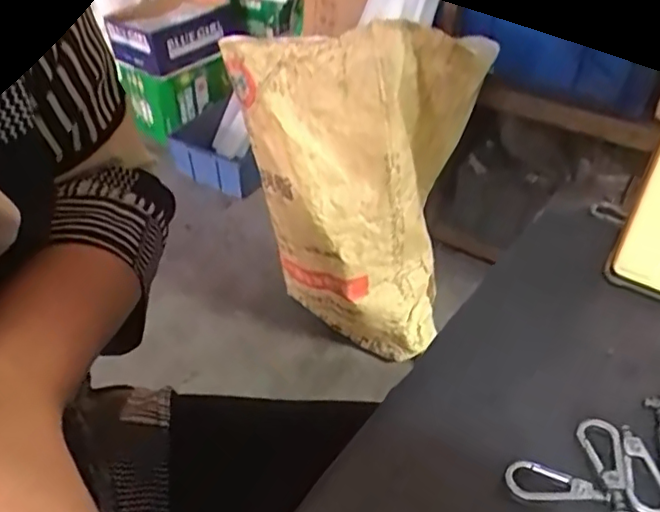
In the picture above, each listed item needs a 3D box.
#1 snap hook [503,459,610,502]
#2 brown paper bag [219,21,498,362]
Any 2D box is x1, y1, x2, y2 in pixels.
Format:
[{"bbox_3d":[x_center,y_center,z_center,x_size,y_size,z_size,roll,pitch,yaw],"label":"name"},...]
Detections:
[{"bbox_3d":[0.084,0.085,0.228,0.036,0.004,0.014,8,40,11],"label":"snap hook"},{"bbox_3d":[0.050,-0.113,1.137,0.388,0.576,0.191,19,43,22],"label":"brown paper bag"}]

